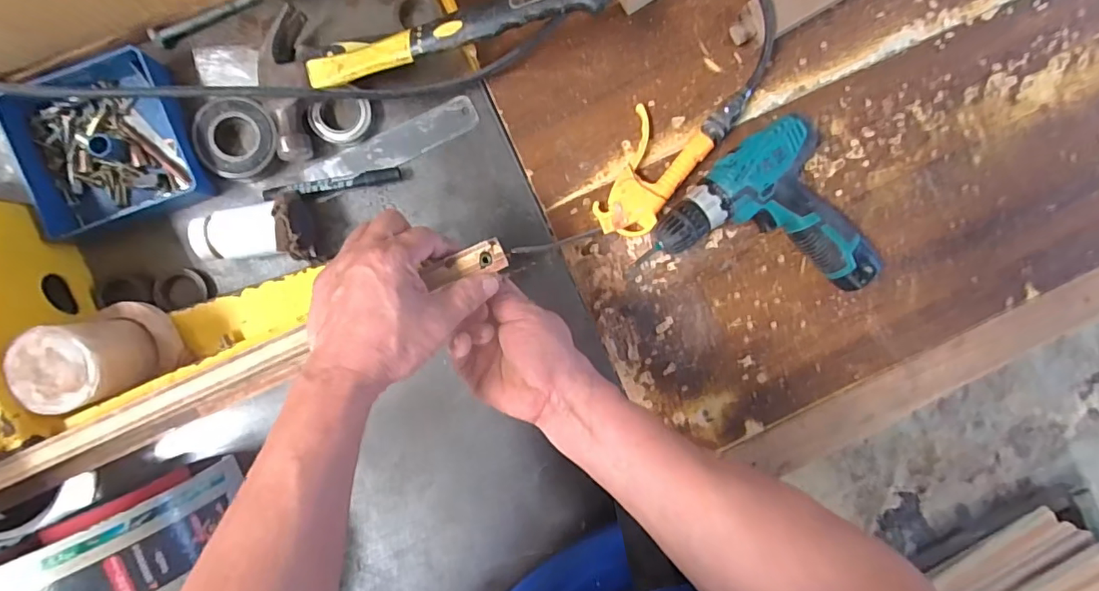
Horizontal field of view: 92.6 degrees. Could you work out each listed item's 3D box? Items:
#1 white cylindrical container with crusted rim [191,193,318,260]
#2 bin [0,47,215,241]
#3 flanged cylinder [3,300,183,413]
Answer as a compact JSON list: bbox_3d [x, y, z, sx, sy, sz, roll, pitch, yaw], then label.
[{"bbox_3d":[-0.273,-0.062,0.480,0.093,0.044,0.054,-2,93,-7],"label":"white cylindrical container with crusted rim"},{"bbox_3d":[-0.402,-0.138,0.482,0.144,0.040,0.146,-24,95,-5],"label":"bin"},{"bbox_3d":[-0.356,0.046,0.417,0.074,0.079,0.069,-19,95,-4],"label":"flanged cylinder"}]

